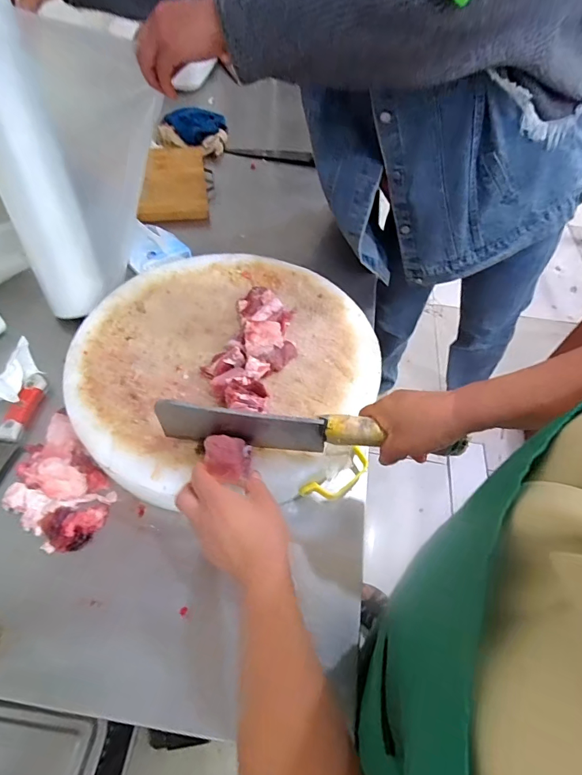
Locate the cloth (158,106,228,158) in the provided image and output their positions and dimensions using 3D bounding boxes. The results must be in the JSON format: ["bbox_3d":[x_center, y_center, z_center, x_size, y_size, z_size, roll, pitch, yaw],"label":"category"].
[{"bbox_3d":[-0.264,-0.713,1.130,0.175,0.036,0.194,7,54,1],"label":"cloth"}]

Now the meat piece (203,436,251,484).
[{"bbox_3d":[-0.077,0.079,0.496,0.054,0.030,0.045,7,90,-3],"label":"meat piece"}]

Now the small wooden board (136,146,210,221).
[{"bbox_3d":[-0.282,-0.509,1.001,0.146,0.024,0.302,-4,55,-7],"label":"small wooden board"}]

